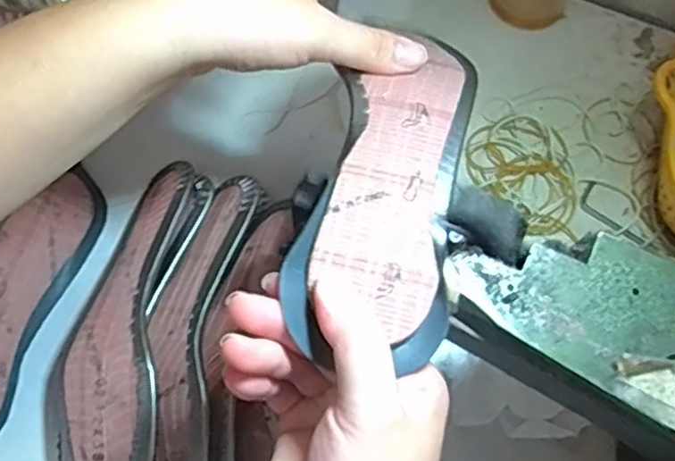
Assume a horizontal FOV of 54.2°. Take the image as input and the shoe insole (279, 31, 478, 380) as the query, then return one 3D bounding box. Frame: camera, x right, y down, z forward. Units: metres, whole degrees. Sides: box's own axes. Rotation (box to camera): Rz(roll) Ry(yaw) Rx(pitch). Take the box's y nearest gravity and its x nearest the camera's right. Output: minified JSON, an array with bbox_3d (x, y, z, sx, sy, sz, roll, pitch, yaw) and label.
[{"bbox_3d":[0.028,-0.026,0.301,0.066,0.015,0.173,17,62,5],"label":"shoe insole"}]

